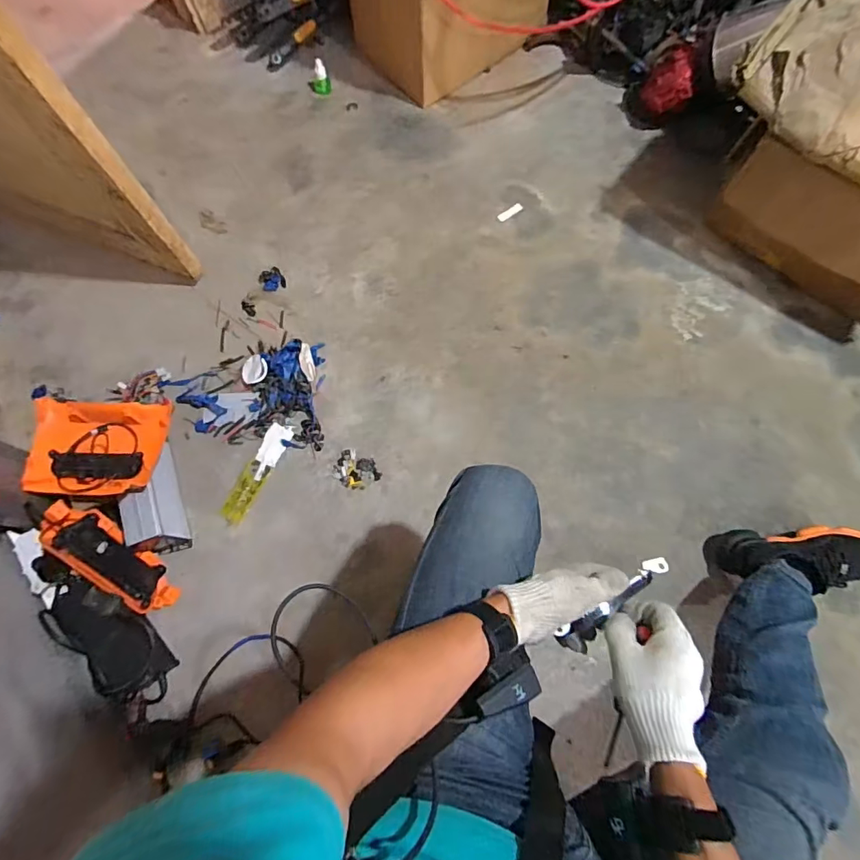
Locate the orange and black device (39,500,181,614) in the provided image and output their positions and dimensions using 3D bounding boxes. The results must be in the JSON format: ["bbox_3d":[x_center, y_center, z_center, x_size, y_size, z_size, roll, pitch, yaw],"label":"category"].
[{"bbox_3d":[-0.576,0.234,0.862,0.271,0.045,0.096,51,50,-23],"label":"orange and black device"}]

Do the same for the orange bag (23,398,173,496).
[{"bbox_3d":[-0.630,0.029,0.885,0.252,0.063,0.192,-1,74,1],"label":"orange bag"}]

